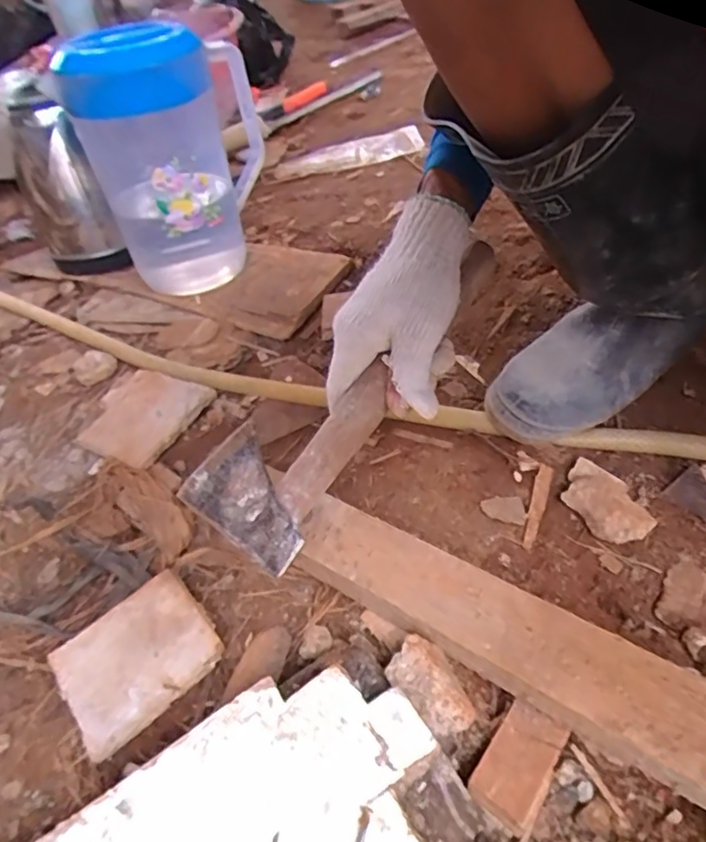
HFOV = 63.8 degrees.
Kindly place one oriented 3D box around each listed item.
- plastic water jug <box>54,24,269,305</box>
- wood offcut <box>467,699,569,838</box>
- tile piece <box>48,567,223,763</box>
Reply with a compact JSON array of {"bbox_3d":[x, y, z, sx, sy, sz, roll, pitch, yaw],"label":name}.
[{"bbox_3d":[-0.214,-0.307,0.668,0.150,0.270,0.177,7,45,14],"label":"plastic water jug"},{"bbox_3d":[0.099,0.204,0.340,0.036,0.014,0.063,26,52,29],"label":"wood offcut"},{"bbox_3d":[-0.159,0.173,0.418,0.104,0.014,0.090,-33,50,-25],"label":"tile piece"}]

